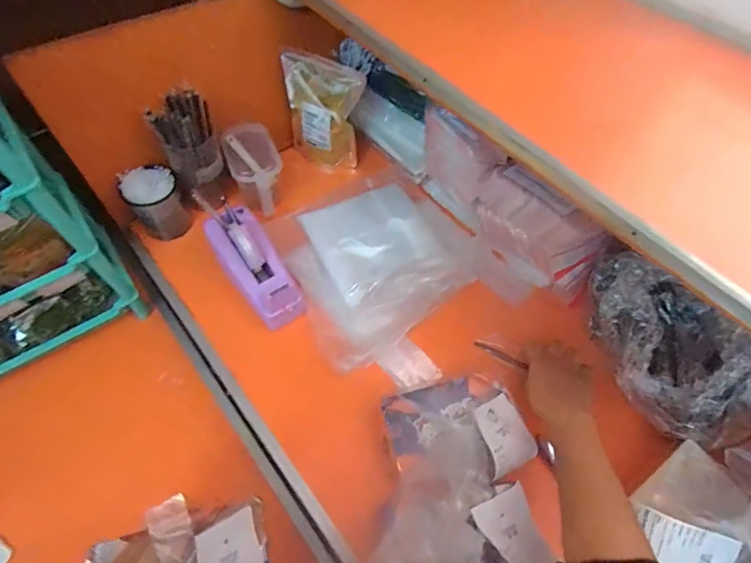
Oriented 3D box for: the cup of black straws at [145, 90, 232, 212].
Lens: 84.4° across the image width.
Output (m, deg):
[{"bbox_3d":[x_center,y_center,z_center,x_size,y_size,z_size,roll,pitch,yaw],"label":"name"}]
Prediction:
[{"bbox_3d":[-0.302,-0.214,0.686,0.086,0.179,0.080,-18,61,-15],"label":"cup of black straws"}]

